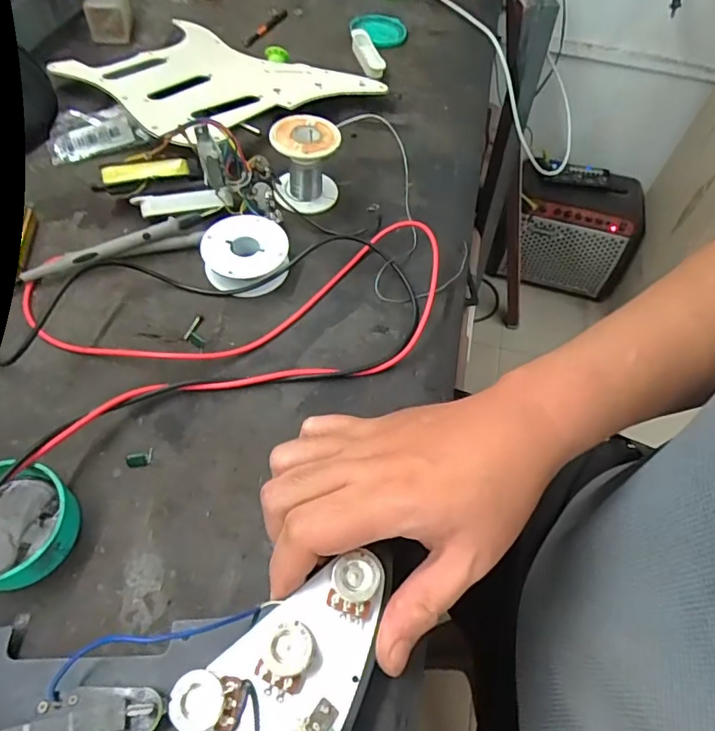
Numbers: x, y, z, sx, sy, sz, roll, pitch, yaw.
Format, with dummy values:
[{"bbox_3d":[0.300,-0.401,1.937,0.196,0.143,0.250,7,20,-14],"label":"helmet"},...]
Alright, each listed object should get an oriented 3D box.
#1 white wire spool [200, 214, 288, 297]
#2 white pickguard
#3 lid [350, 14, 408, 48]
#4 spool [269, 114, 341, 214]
[{"bbox_3d":[-0.082,-0.082,0.387,0.059,0.021,0.059,2,57,-3],"label":"white wire spool"},{"bbox_3d":[-0.133,-0.265,0.488,0.243,0.011,0.183,28,55,16],"label":"white pickguard"},{"bbox_3d":[0.024,-0.390,0.605,0.059,0.009,0.072,-17,60,-15],"label":"lid"},{"bbox_3d":[-0.042,-0.161,0.421,0.051,0.056,0.051,-8,59,-10],"label":"spool"}]

